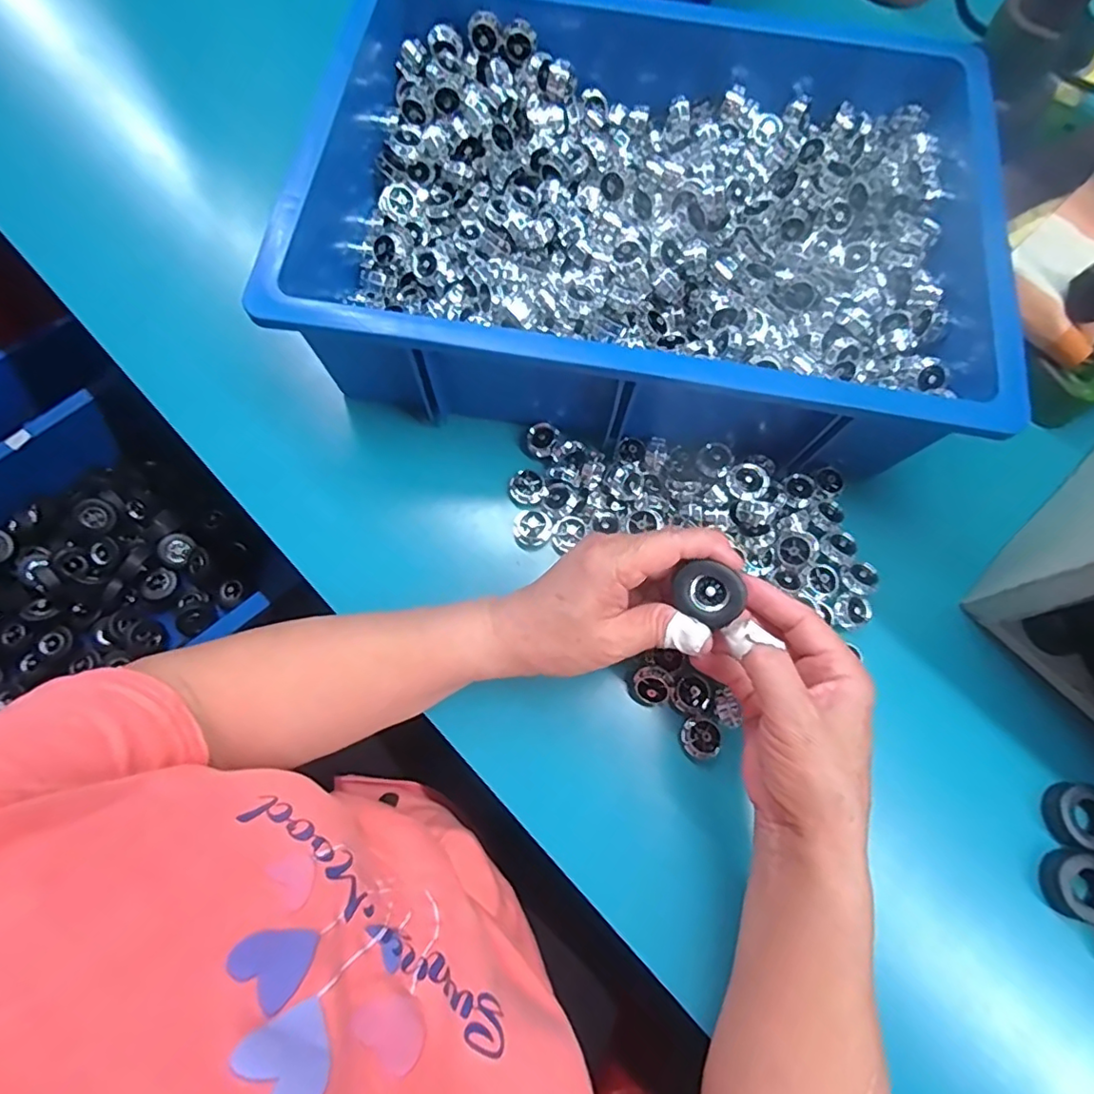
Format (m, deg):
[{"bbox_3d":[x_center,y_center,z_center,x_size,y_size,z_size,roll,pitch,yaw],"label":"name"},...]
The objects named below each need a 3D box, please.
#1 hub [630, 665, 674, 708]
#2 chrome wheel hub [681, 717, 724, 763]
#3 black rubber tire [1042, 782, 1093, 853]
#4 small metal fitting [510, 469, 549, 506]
[{"bbox_3d":[0.066,0.088,0.364,0.023,0.020,0.024,-3,74,-1],"label":"hub"},{"bbox_3d":[0.095,0.119,0.358,0.024,0.012,0.024,31,76,8],"label":"chrome wheel hub"},{"bbox_3d":[0.328,0.165,0.354,0.034,0.015,0.037,10,74,2],"label":"black rubber tire"},{"bbox_3d":[-0.014,-0.042,0.407,0.023,0.008,0.024,0,74,0],"label":"small metal fitting"}]

